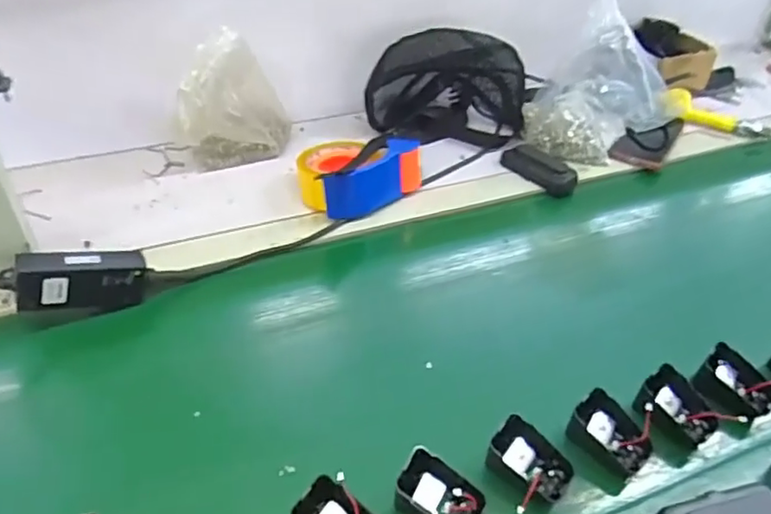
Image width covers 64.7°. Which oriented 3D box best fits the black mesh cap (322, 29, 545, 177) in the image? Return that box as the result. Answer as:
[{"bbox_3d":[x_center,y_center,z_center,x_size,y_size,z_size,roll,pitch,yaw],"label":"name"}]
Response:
[{"bbox_3d":[0.088,-0.256,0.896,0.214,0.148,0.163,-22,45,-29],"label":"black mesh cap"}]

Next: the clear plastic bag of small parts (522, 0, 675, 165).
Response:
[{"bbox_3d":[0.285,-0.233,0.833,0.138,0.184,0.174,2,38,-3],"label":"clear plastic bag of small parts"}]

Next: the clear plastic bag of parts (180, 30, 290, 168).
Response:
[{"bbox_3d":[-0.198,-0.203,0.812,0.144,0.166,0.088,-7,39,-14],"label":"clear plastic bag of parts"}]

